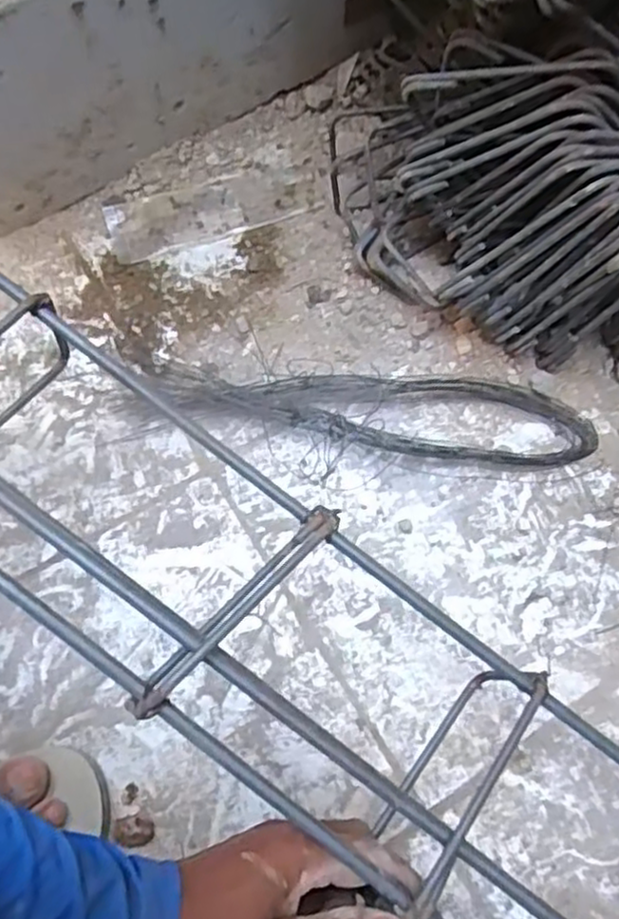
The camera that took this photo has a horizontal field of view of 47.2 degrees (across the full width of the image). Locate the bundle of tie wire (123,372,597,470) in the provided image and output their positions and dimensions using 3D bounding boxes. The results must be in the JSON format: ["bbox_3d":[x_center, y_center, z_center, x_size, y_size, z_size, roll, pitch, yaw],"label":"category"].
[{"bbox_3d":[0.040,-0.041,0.585,0.381,0.025,0.071,4,70,3],"label":"bundle of tie wire"}]

